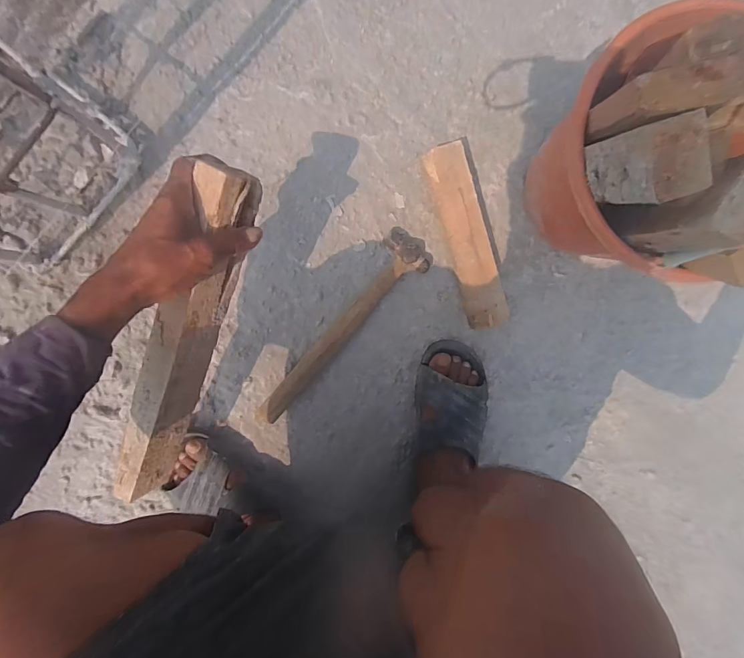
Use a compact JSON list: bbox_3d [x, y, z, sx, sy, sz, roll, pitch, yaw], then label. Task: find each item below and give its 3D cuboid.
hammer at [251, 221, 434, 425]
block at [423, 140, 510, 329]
[{"bbox_3d":[-0.049,0.001,0.583,0.070,0.033,0.357,42,90,-7],"label":"hammer"},{"bbox_3d":[0.141,-0.132,0.581,0.060,0.043,0.271,-18,96,-4],"label":"block"}]

